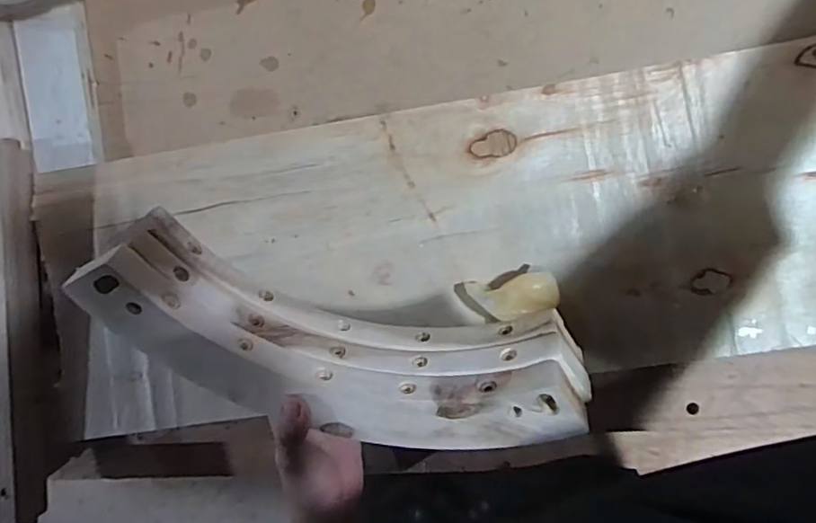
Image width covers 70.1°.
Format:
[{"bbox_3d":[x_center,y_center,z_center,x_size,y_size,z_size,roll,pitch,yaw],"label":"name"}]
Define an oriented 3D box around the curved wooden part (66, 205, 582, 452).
[{"bbox_3d":[-0.038,0.053,0.335,0.273,0.066,0.093,14,98,5],"label":"curved wooden part"}]

